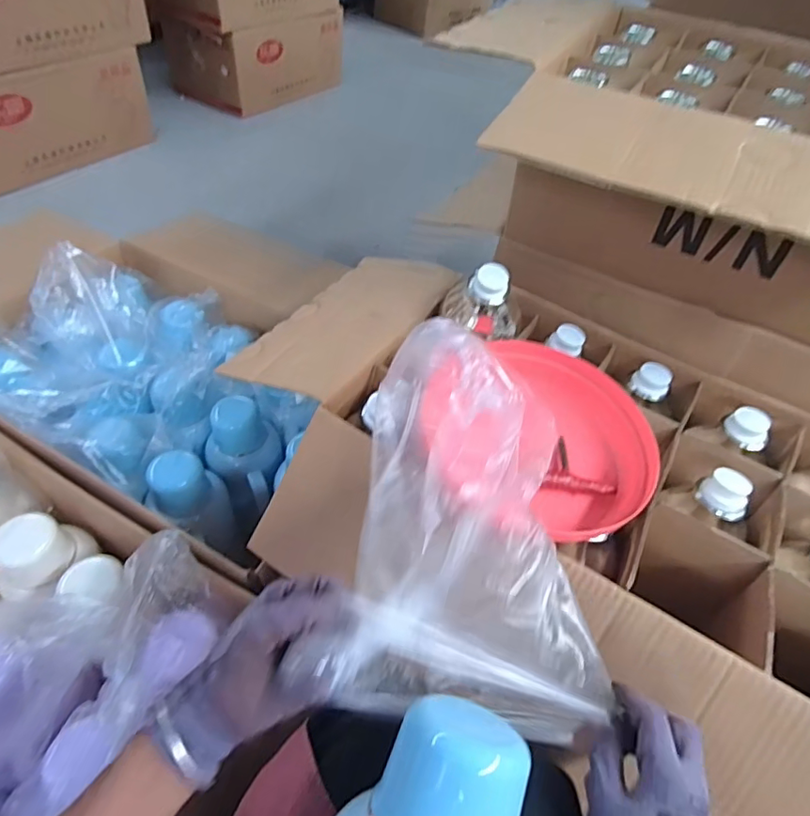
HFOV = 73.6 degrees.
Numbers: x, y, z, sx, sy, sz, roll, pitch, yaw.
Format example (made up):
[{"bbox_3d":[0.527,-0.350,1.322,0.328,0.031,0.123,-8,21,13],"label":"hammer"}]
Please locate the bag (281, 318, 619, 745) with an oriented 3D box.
[{"bbox_3d":[0.060,0.092,0.425,0.205,0.142,0.275,12,48,4],"label":"bag"}]

